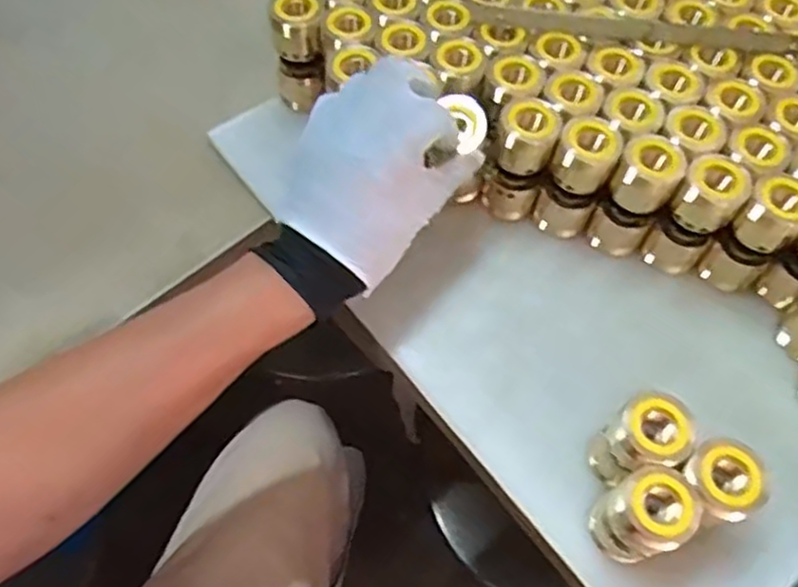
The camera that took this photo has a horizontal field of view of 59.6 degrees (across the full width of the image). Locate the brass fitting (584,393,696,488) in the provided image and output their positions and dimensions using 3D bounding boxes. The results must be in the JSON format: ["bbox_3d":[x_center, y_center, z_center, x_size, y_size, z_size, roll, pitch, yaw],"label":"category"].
[{"bbox_3d":[0.142,0.092,0.415,0.038,0.088,0.040,-35,67,-19],"label":"brass fitting"}]

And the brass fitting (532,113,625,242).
[{"bbox_3d":[0.126,-0.081,0.496,0.039,0.102,0.044,24,62,11],"label":"brass fitting"}]

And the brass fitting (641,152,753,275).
[{"bbox_3d":[0.203,-0.049,0.483,0.039,0.100,0.034,38,66,18],"label":"brass fitting"}]

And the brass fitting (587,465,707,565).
[{"bbox_3d":[0.140,0.128,0.399,0.041,0.084,0.040,1,60,-1],"label":"brass fitting"}]

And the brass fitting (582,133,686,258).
[{"bbox_3d":[0.167,-0.067,0.490,0.039,0.107,0.038,1,60,-1],"label":"brass fitting"}]

